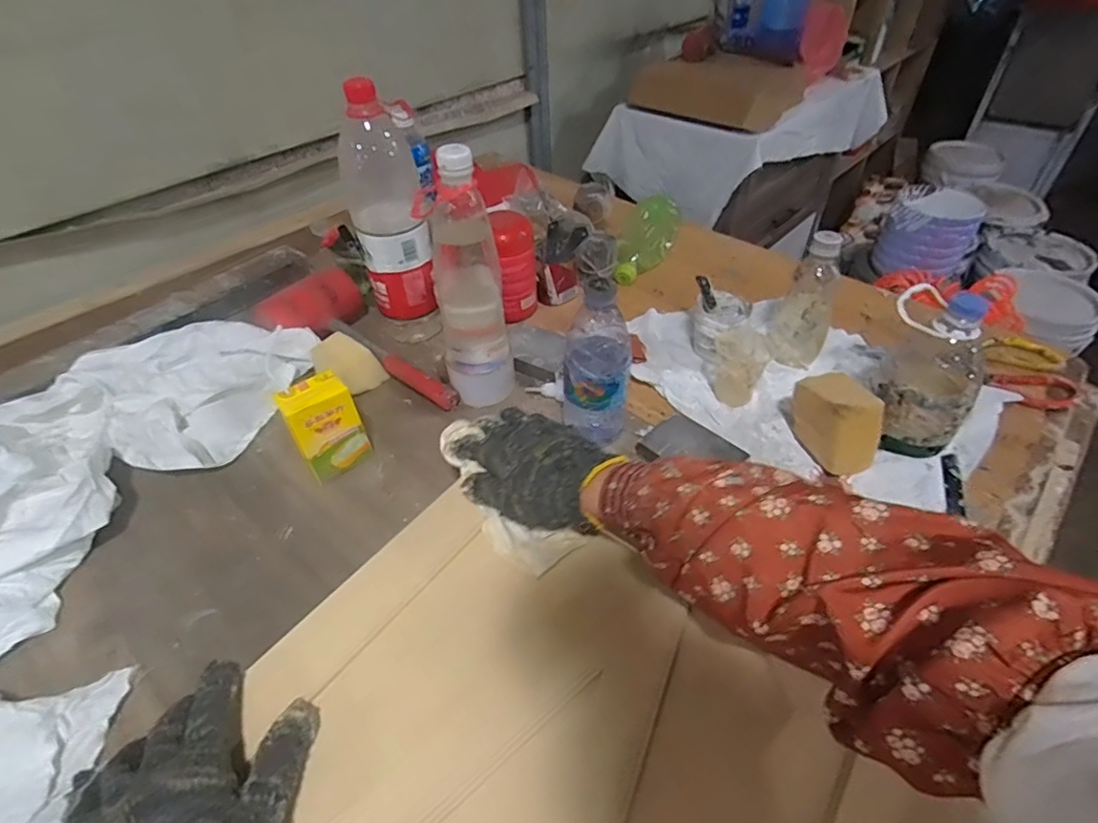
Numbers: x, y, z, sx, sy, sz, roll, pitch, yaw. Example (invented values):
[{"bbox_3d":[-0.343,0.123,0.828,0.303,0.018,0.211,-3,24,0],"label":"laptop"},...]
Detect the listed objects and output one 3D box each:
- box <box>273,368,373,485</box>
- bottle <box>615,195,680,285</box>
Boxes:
[{"bbox_3d":[-0.237,0.015,0.576,0.071,0.095,0.046,-33,52,-28],"label":"box"},{"bbox_3d":[0.149,-0.274,0.892,0.093,0.050,0.191,18,63,19],"label":"bottle"}]

